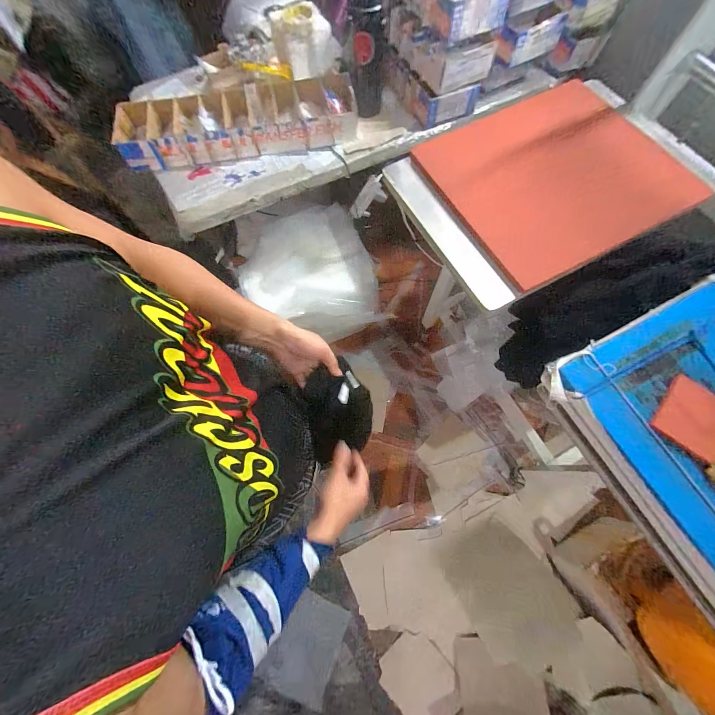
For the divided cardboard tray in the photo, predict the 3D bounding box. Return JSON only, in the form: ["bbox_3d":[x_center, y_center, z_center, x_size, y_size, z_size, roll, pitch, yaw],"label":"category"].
[{"bbox_3d":[-0.342,-0.658,0.865,0.671,0.071,0.235,-10,71,-2],"label":"divided cardboard tray"}]

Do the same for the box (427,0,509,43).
[{"bbox_3d":[0.265,-0.835,0.736,0.167,0.077,0.101,-22,72,-6],"label":"box"}]

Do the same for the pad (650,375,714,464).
[{"bbox_3d":[0.460,0.081,0.423,0.079,0.006,0.097,39,76,13],"label":"pad"}]

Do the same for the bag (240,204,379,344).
[{"bbox_3d":[-0.189,-0.336,1.266,0.506,0.210,0.448,-6,71,-1],"label":"bag"}]

